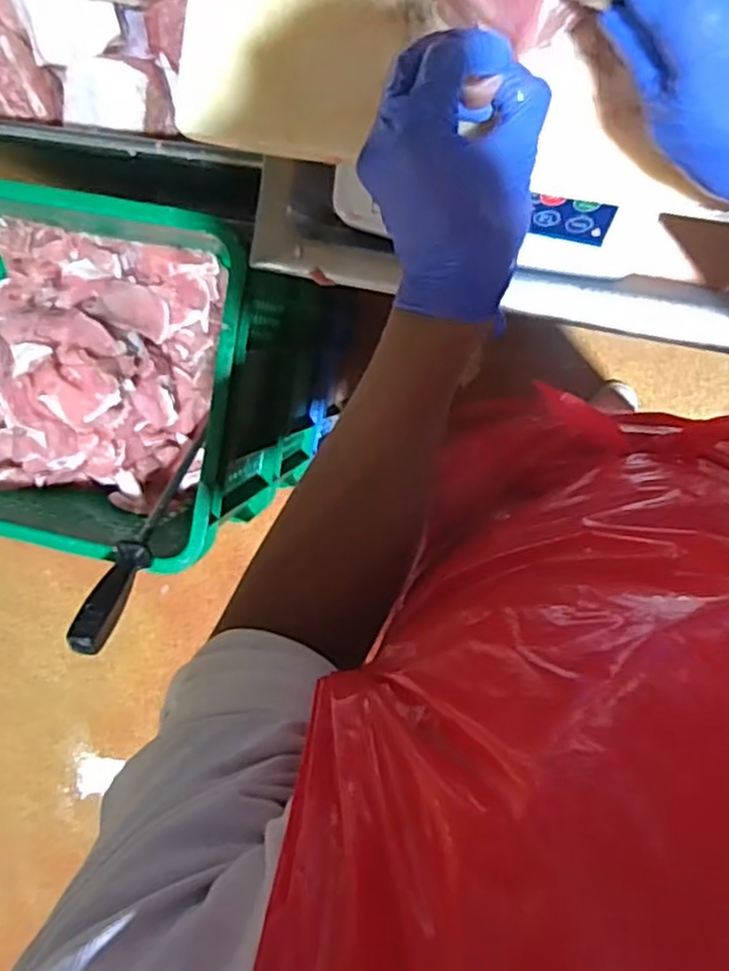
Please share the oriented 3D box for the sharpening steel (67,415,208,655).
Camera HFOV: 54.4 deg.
[{"bbox_3d":[-0.225,0.036,0.759,0.030,0.332,0.024,13,131,1],"label":"sharpening steel"}]

